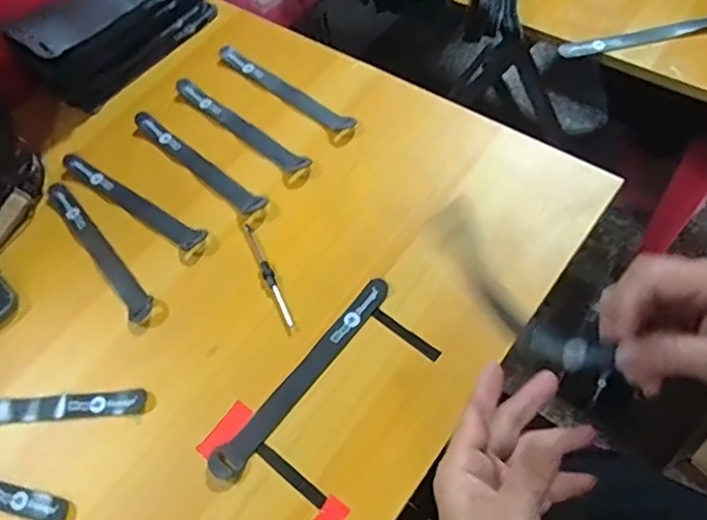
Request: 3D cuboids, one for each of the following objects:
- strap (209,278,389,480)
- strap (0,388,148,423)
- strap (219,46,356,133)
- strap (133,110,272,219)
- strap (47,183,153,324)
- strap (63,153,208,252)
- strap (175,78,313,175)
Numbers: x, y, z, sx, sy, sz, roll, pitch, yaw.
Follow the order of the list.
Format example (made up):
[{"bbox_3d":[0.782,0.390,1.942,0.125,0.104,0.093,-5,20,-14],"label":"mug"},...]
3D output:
[{"bbox_3d":[-0.039,0.090,0.480,0.024,0.005,0.194,33,71,23],"label":"strap"},{"bbox_3d":[-0.268,0.122,0.493,0.200,0.006,0.025,-3,58,6],"label":"strap"},{"bbox_3d":[-0.074,-0.181,0.639,0.189,0.010,0.024,37,71,24],"label":"strap"},{"bbox_3d":[-0.157,-0.099,0.605,0.190,0.009,0.024,39,72,25],"label":"strap"},{"bbox_3d":[-0.242,-0.013,0.568,0.023,0.004,0.193,-38,62,-14],"label":"strap"},{"bbox_3d":[-0.220,-0.058,0.588,0.190,0.004,0.024,28,68,21],"label":"strap"},{"bbox_3d":[-0.119,-0.139,0.623,0.193,0.009,0.022,36,71,24],"label":"strap"}]

